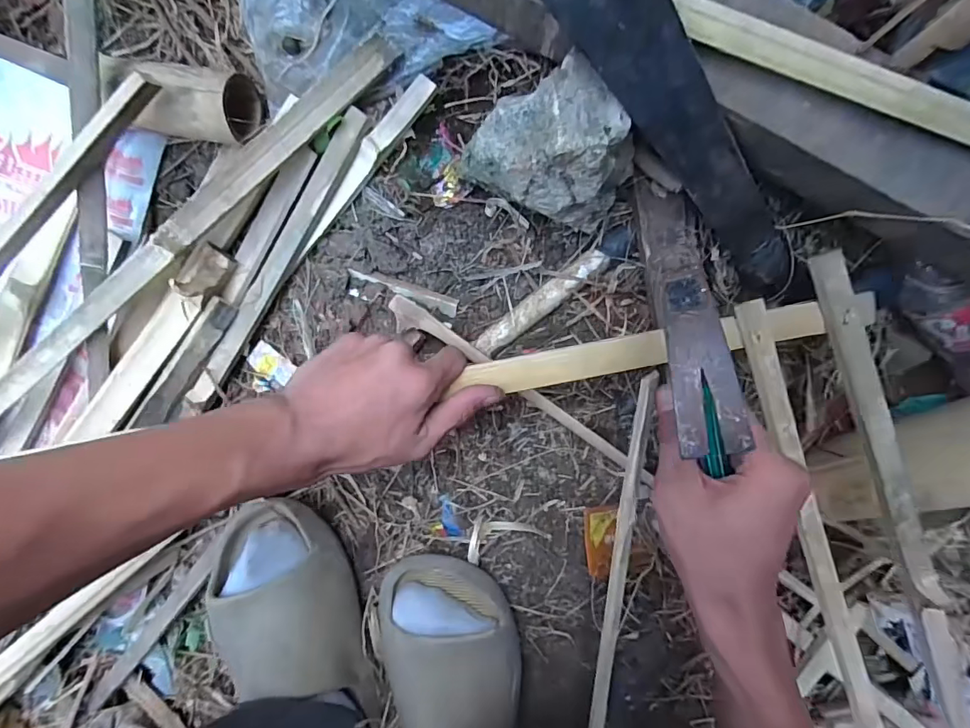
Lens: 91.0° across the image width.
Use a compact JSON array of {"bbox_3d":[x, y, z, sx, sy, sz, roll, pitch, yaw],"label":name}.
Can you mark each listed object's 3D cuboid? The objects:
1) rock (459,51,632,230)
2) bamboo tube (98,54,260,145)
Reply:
[{"bbox_3d":[0.046,-0.135,0.315,0.102,0.098,0.074,39,96,-8],"label":"rock"},{"bbox_3d":[-0.200,-0.174,0.317,0.083,0.037,0.043,4,99,-3],"label":"bamboo tube"}]

